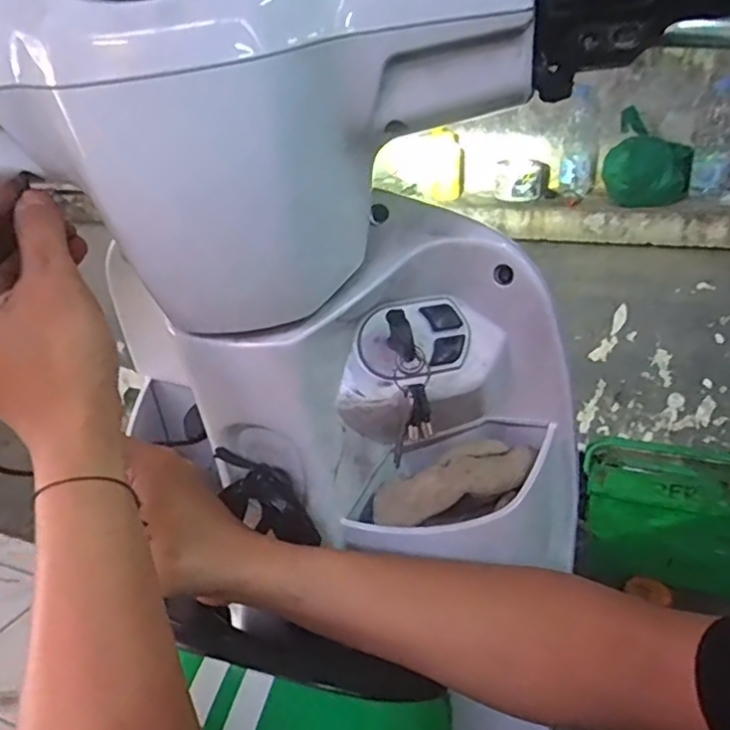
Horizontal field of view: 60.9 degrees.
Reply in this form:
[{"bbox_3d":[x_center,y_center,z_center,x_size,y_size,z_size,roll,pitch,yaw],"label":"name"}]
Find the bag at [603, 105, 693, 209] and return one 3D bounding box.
[{"bbox_3d":[0.602,-0.422,1.320,0.173,0.196,0.100,7,23,19],"label":"bag"}]

